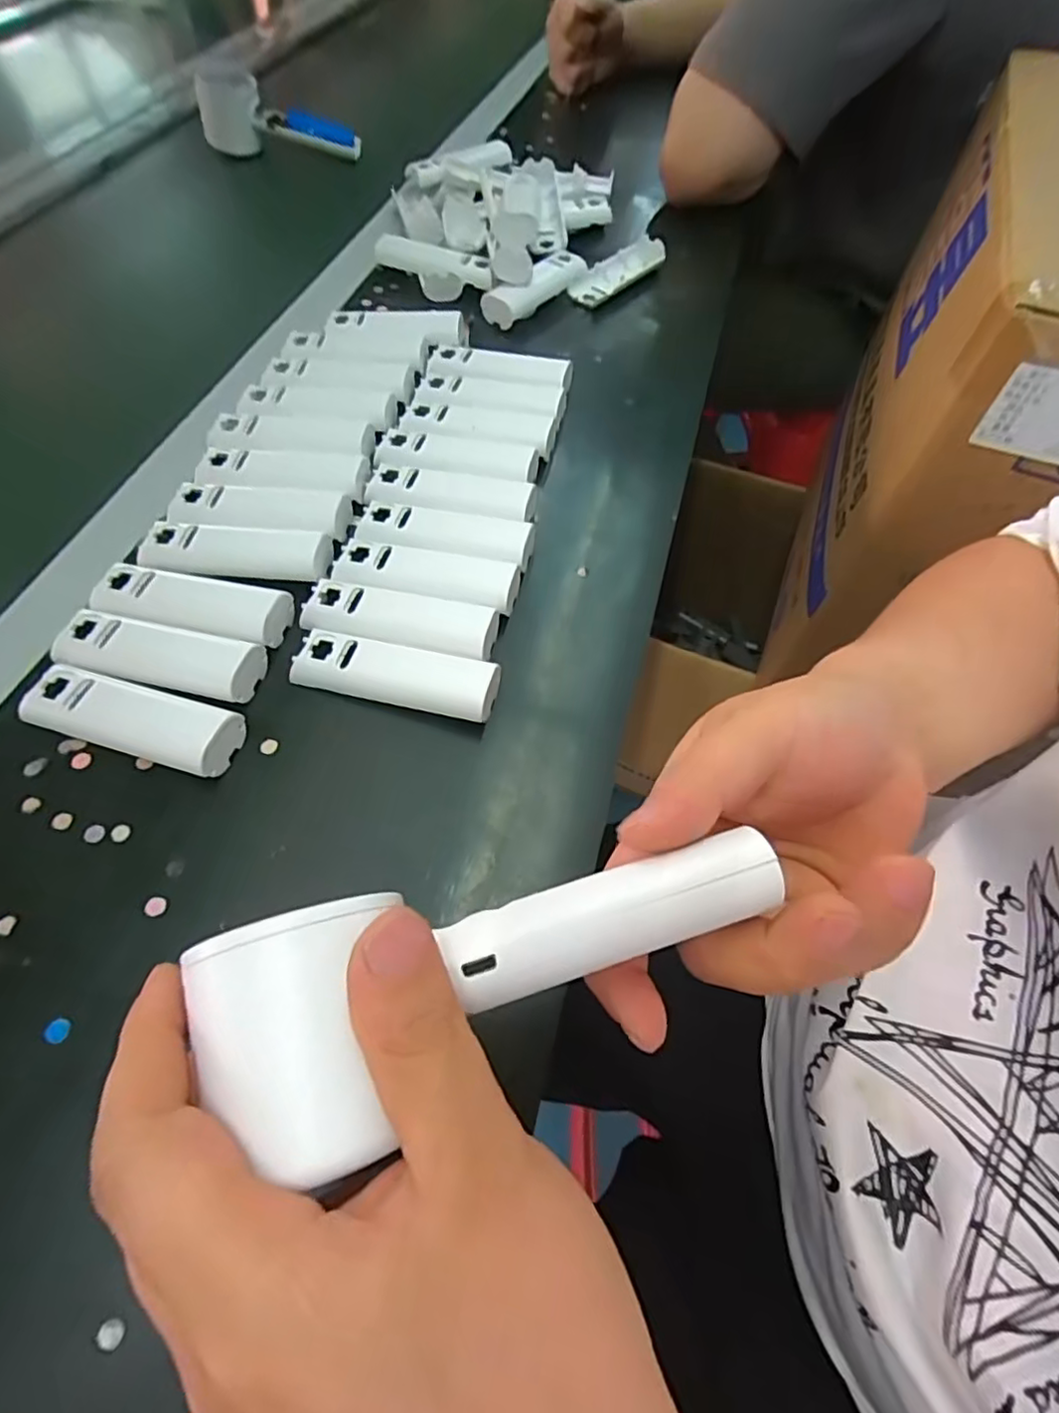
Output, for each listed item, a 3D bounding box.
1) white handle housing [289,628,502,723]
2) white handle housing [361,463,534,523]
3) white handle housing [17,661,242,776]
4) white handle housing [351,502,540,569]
[{"bbox_3d":[-0.068,-0.016,0.320,0.103,0.015,0.032,14,60,4],"label":"white handle housing"},{"bbox_3d":[-0.049,-0.129,0.388,0.104,0.017,0.033,11,60,3],"label":"white handle housing"},{"bbox_3d":[-0.191,0.005,0.298,0.104,0.017,0.033,16,61,6],"label":"white handle housing"},{"bbox_3d":[-0.051,-0.102,0.370,0.104,0.017,0.035,13,60,4],"label":"white handle housing"}]

